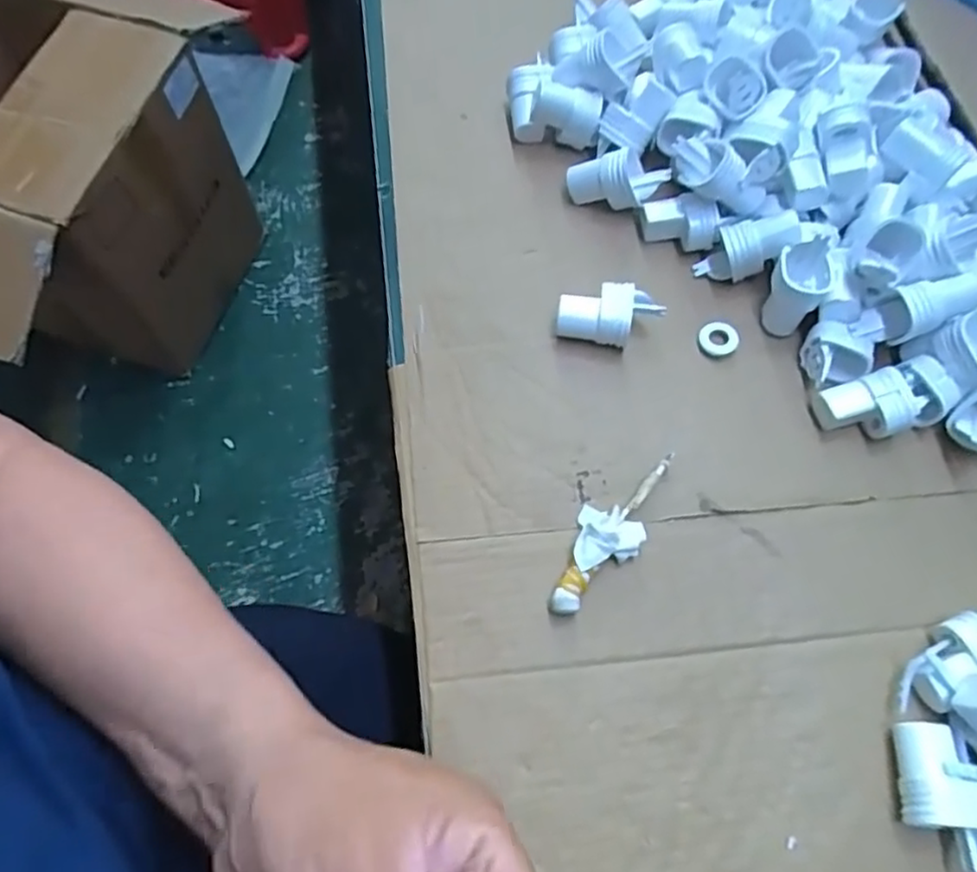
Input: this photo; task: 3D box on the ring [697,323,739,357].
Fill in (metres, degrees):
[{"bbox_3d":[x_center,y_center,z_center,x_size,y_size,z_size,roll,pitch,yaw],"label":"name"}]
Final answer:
[{"bbox_3d":[0.140,-0.059,0.411,0.023,0.008,0.021,0,68,-1],"label":"ring"}]

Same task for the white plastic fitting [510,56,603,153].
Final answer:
[{"bbox_3d":[0.045,-0.226,0.464,0.064,0.037,0.043,12,68,4],"label":"white plastic fitting"}]

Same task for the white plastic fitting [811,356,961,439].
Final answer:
[{"bbox_3d":[0.226,-0.018,0.385,0.068,0.028,0.035,-14,68,-6],"label":"white plastic fitting"}]

